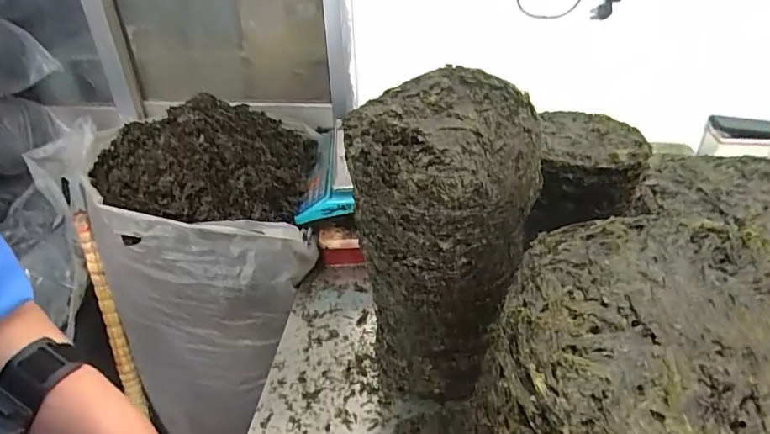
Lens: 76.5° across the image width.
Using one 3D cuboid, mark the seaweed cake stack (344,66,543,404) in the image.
[{"bbox_3d":[0.055,0.069,0.601,0.168,0.439,0.174,-26,40,-32],"label":"seaweed cake stack"}]

